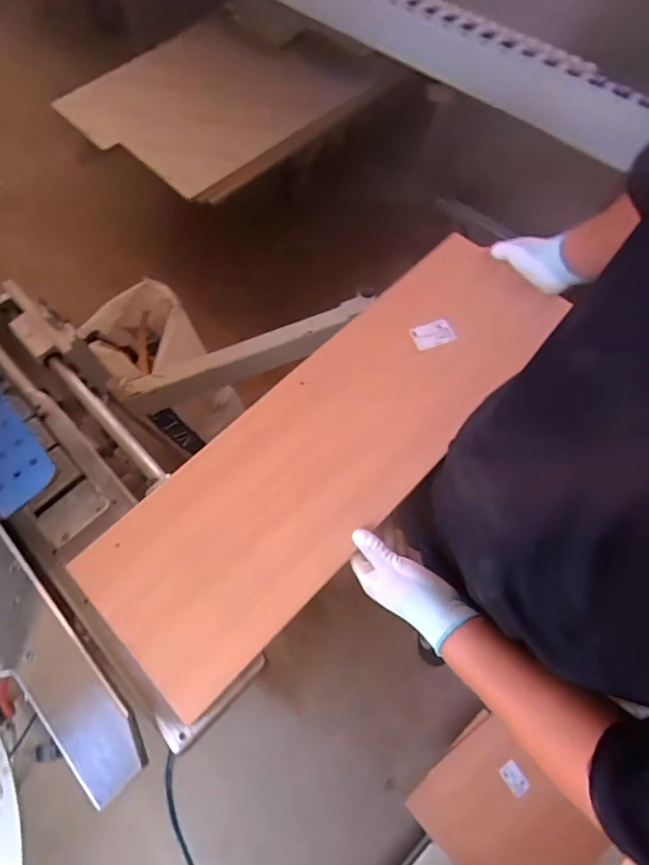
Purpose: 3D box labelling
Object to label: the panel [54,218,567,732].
[{"bbox_3d":[0.029,-0.009,0.653,0.231,0.025,0.725,42,72,12],"label":"panel"}]

